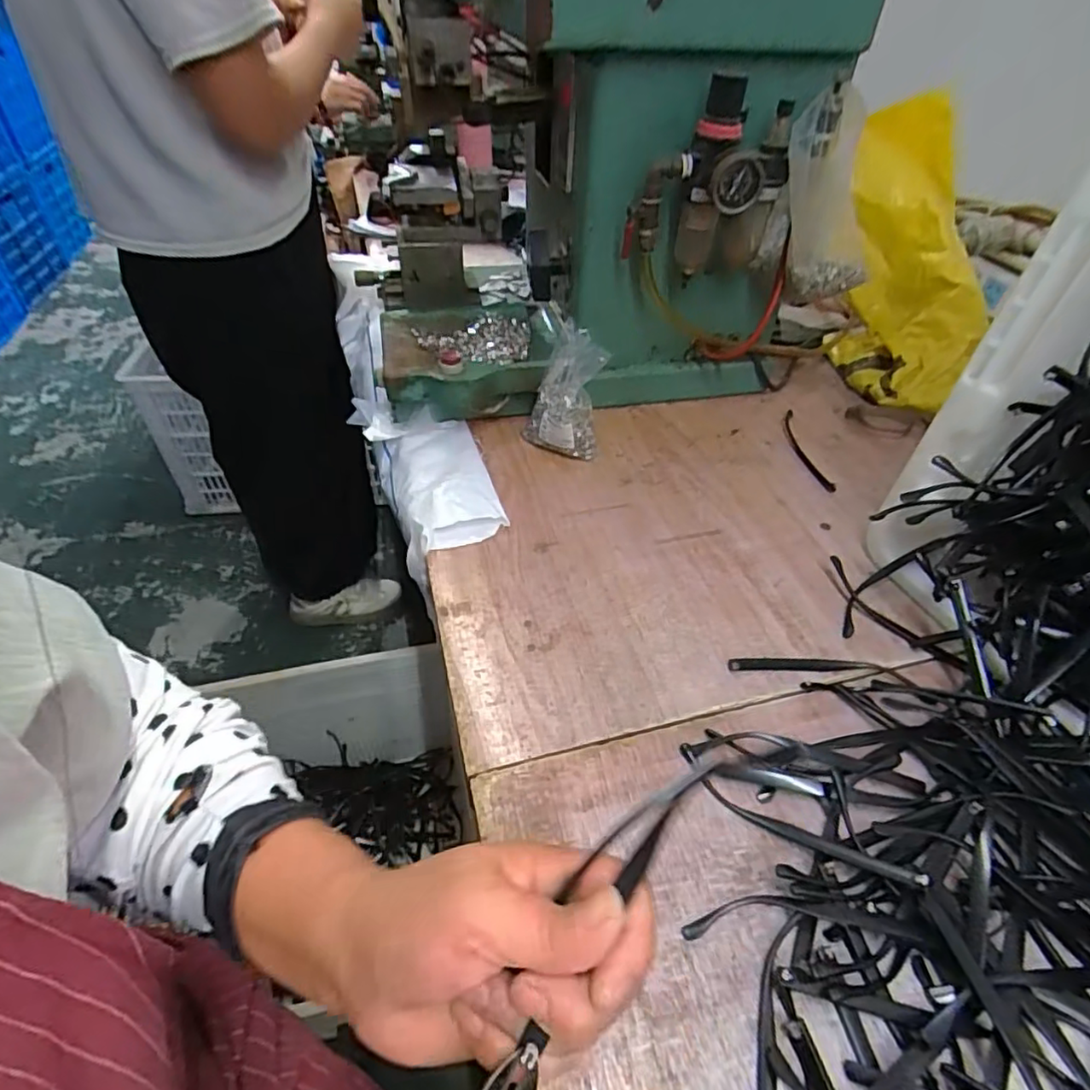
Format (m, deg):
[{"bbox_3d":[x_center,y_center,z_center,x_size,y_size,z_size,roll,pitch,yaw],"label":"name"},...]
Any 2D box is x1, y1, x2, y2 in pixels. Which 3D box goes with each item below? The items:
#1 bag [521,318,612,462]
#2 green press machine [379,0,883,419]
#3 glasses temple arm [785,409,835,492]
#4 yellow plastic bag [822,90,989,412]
[{"bbox_3d":[0.018,-0.144,0.594,0.074,0.103,0.076,9,44,7],"label":"bag"},{"bbox_3d":[0.015,-0.365,0.597,0.382,0.393,0.333,-9,45,-11],"label":"green press machine"},{"bbox_3d":[0.266,-0.098,0.629,0.020,0.011,0.140,1,44,-1],"label":"glasses temple arm"},{"bbox_3d":[0.390,-0.315,0.694,0.099,0.312,0.118,-9,12,-11],"label":"yellow plastic bag"}]

